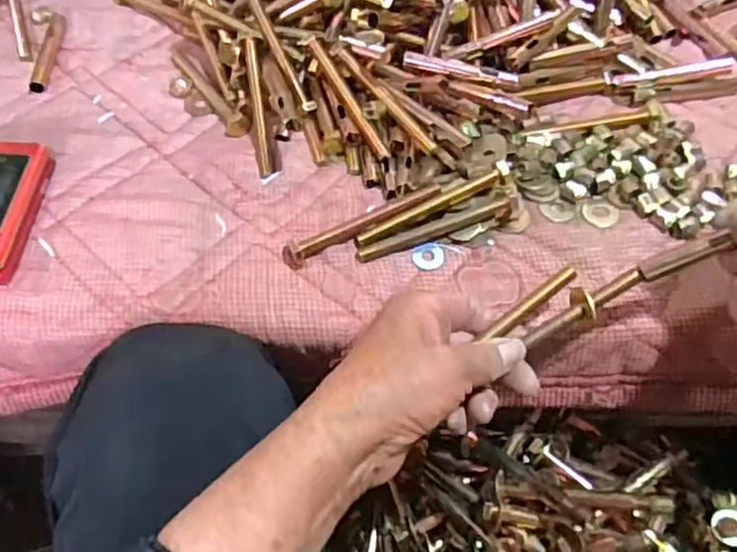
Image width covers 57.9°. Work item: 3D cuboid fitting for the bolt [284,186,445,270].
[{"bbox_3d":[-0.004,-0.034,0.427,0.108,0.014,0.015,-24,59,-15],"label":"bolt"}]

